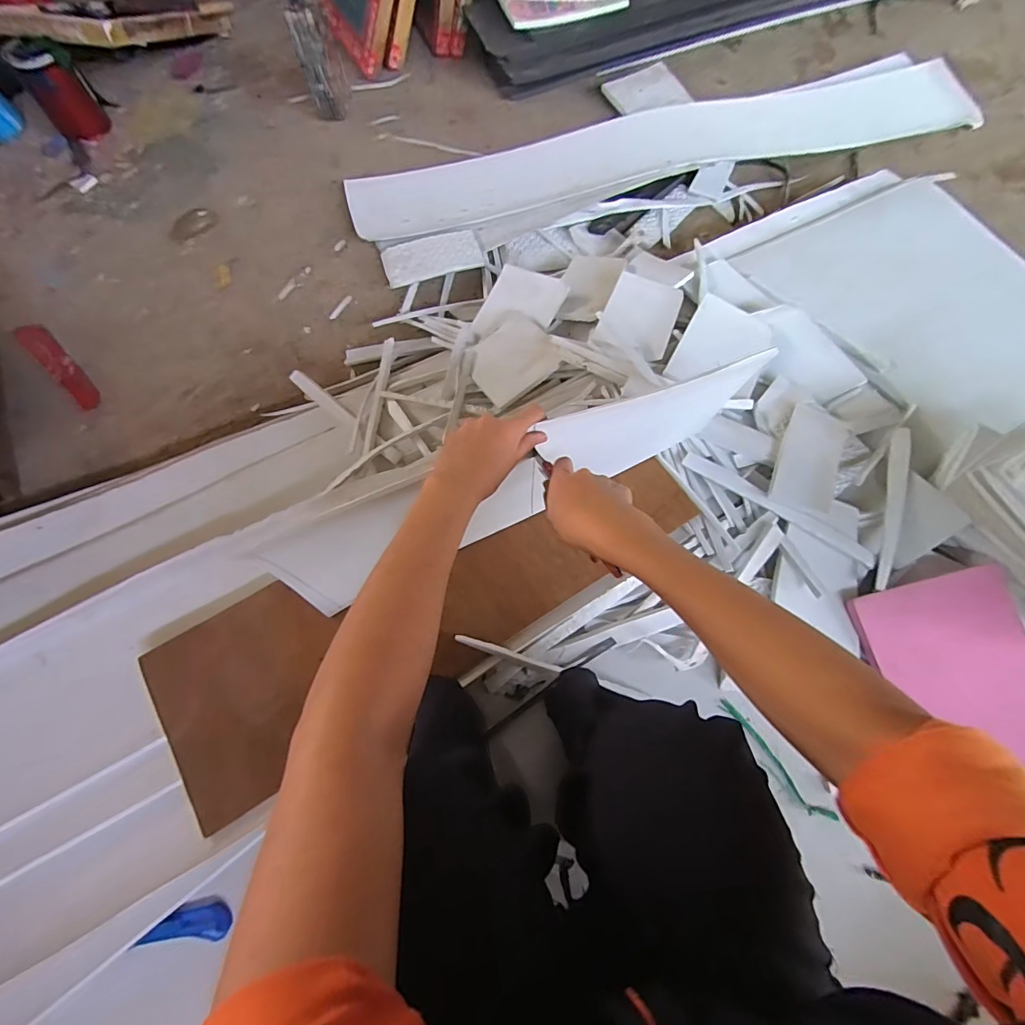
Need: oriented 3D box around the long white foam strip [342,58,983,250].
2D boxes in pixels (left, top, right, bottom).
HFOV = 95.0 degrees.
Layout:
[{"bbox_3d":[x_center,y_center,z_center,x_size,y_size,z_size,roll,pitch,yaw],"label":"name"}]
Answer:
[{"bbox_3d":[0.338,-0.773,1.002,1.368,0.047,0.228,-16,71,-7],"label":"long white foam strip"}]

